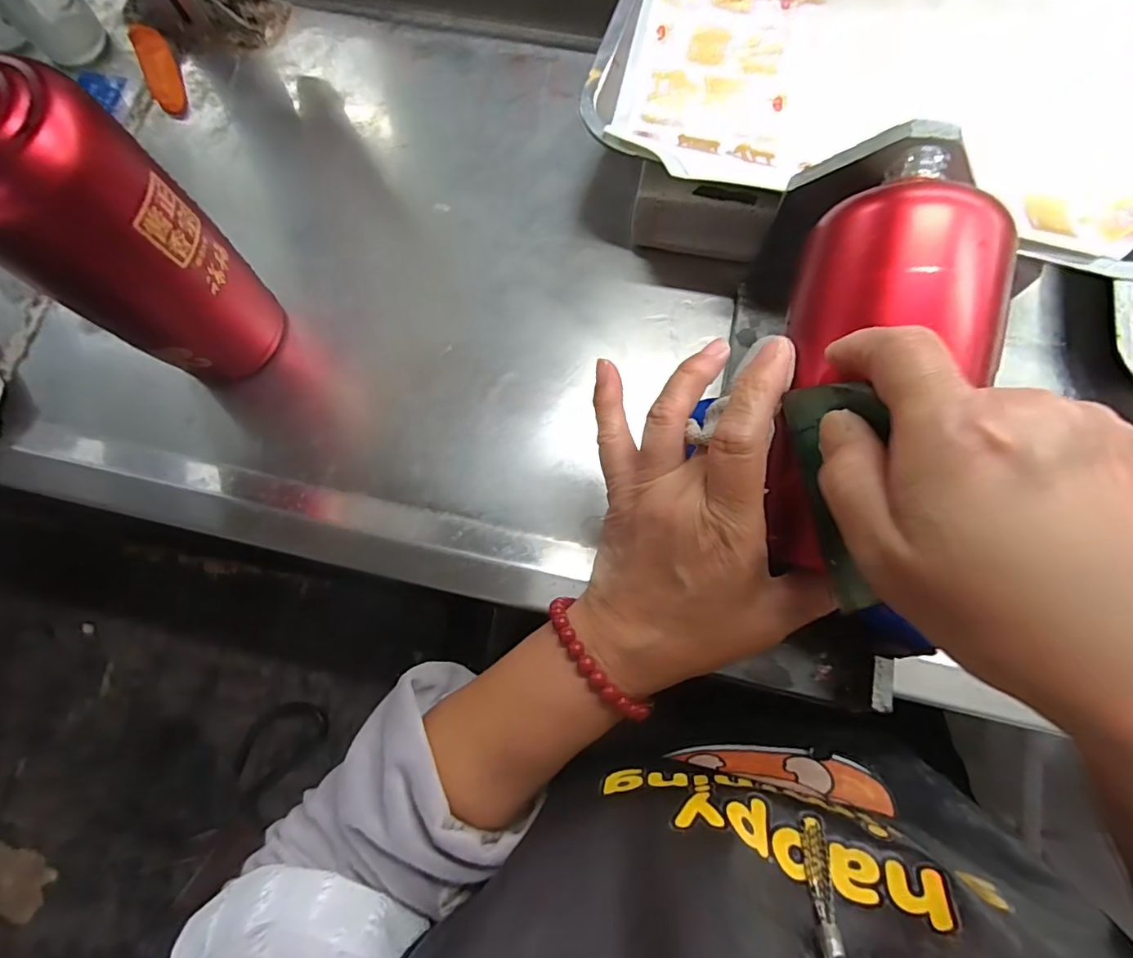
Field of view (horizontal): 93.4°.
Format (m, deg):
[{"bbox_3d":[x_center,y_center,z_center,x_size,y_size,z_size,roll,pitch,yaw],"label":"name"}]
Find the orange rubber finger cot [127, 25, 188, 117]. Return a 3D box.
[{"bbox_3d":[-0.321,-0.325,0.423,0.025,0.016,0.084,-24,80,-2],"label":"orange rubber finger cot"}]

